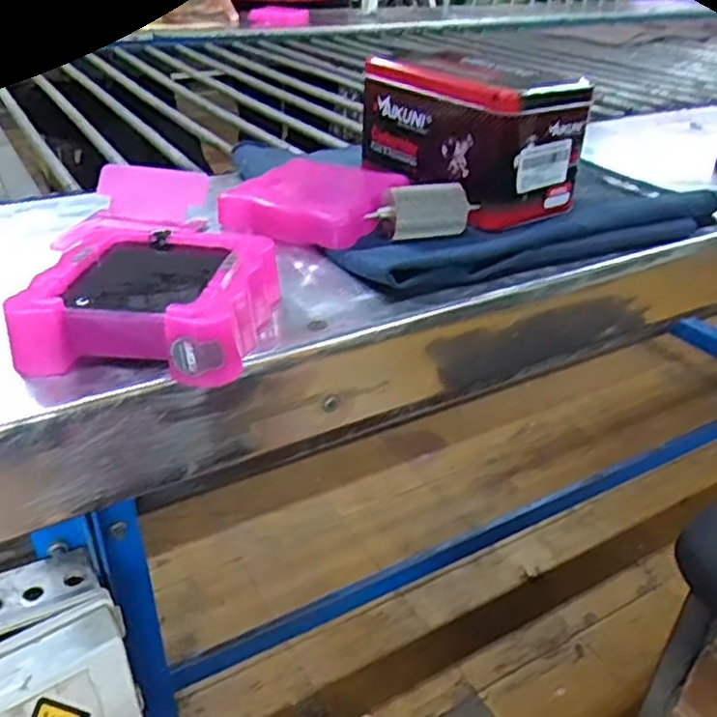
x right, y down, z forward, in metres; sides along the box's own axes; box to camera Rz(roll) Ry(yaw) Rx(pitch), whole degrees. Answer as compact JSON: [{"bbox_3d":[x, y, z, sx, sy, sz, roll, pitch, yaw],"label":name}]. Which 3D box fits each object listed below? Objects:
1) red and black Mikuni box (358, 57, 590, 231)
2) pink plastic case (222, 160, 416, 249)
[{"bbox_3d":[0.083,-0.172,0.530,0.089,0.089,0.157,-19,38,-30],"label":"red and black Mikuni box"},{"bbox_3d":[-0.031,-0.115,0.503,0.109,0.030,0.093,15,34,19],"label":"pink plastic case"}]

